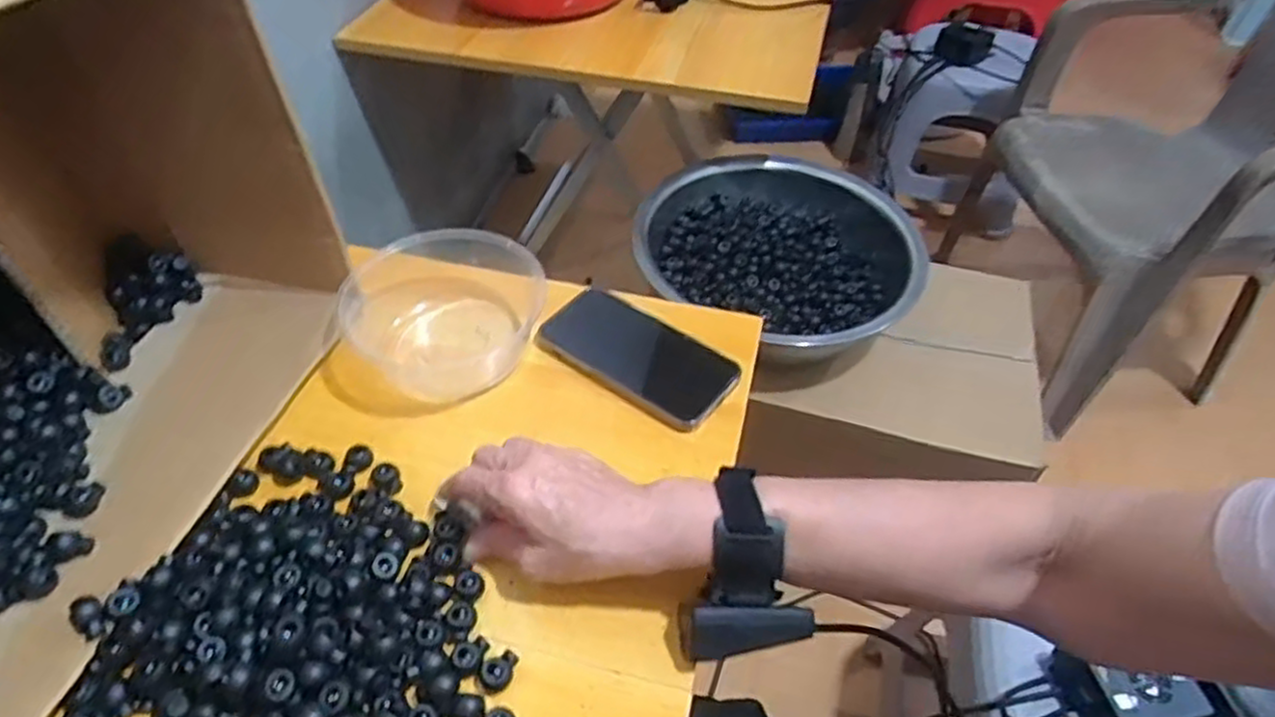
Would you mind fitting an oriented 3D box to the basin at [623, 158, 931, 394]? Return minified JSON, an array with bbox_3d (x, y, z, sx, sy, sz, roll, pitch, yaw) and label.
[{"bbox_3d":[0.183,-0.129,0.913,0.314,0.088,0.326,1,47,-1],"label":"basin"}]

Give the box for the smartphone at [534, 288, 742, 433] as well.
[{"bbox_3d":[-0.003,-0.003,0.561,0.147,0.013,0.075,29,54,22],"label":"smartphone"}]

